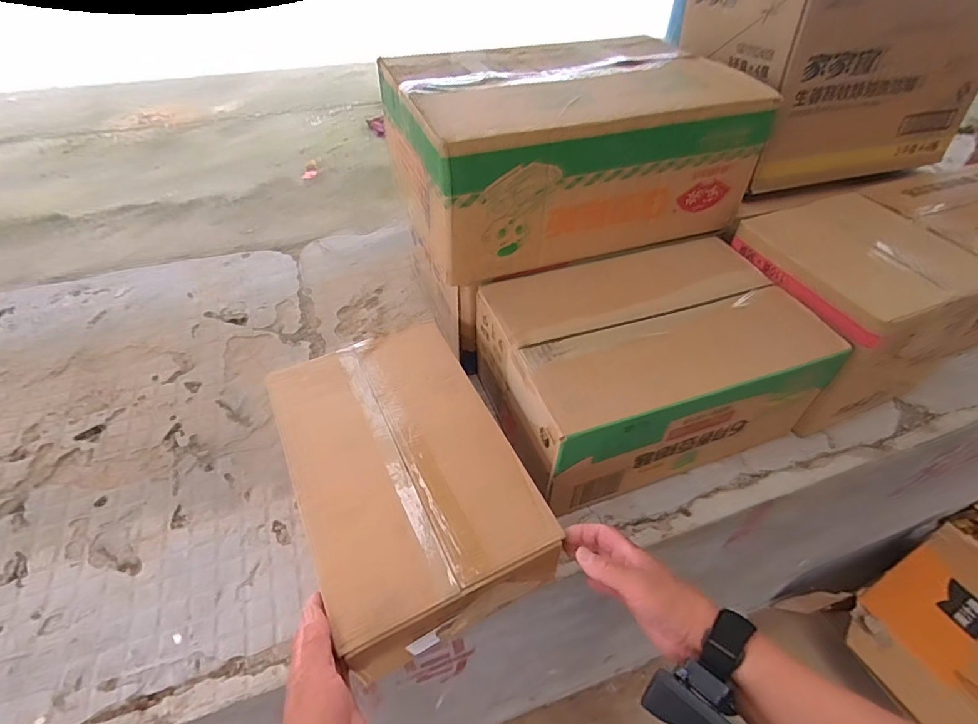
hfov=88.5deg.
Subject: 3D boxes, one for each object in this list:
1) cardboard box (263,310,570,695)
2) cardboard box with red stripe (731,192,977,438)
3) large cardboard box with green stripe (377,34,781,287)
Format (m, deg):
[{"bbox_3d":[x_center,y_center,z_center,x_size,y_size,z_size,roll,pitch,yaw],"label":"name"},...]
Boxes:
[{"bbox_3d":[-0.098,0.120,0.558,0.216,0.092,0.338,-20,52,-21],"label":"cardboard box"},{"bbox_3d":[0.498,-0.081,0.710,0.244,0.208,0.237,-14,50,-13],"label":"cardboard box with red stripe"},{"bbox_3d":[0.102,-0.307,0.700,0.430,0.187,0.283,-15,50,-14],"label":"large cardboard box with green stripe"}]

